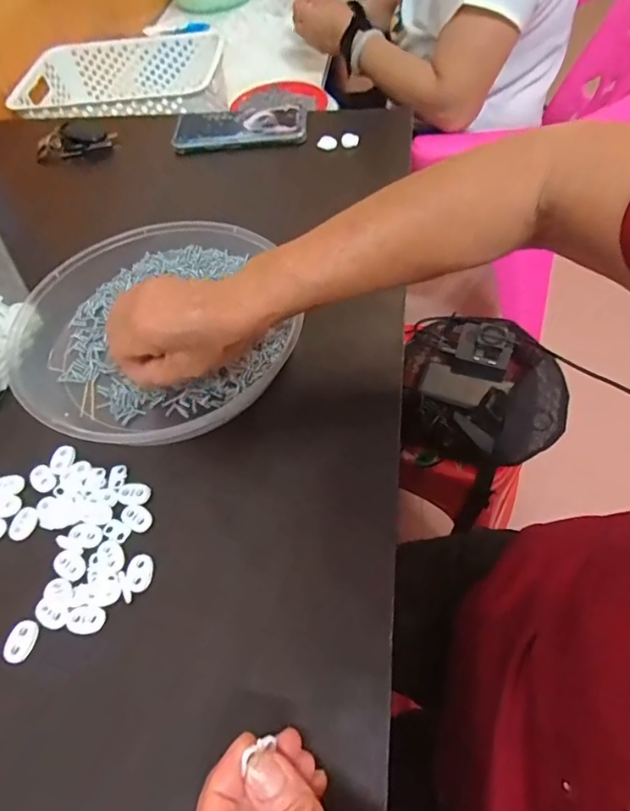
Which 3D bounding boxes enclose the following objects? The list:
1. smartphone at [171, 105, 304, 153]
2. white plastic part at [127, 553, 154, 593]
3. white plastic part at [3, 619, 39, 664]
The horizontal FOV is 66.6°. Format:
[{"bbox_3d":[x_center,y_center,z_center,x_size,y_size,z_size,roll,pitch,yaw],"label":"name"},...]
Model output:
[{"bbox_3d":[-0.093,-0.347,0.599,0.163,0.018,0.073,-1,56,5],"label":"smartphone"},{"bbox_3d":[-0.111,0.105,0.303,0.014,0.004,0.023,-8,55,-2],"label":"white plastic part"},{"bbox_3d":[-0.175,0.140,0.285,0.017,0.004,0.023,2,55,5],"label":"white plastic part"}]

